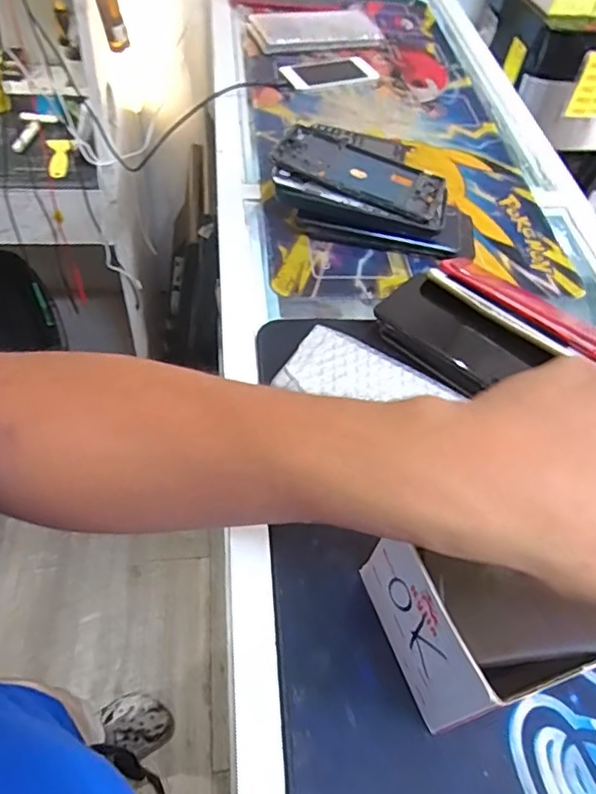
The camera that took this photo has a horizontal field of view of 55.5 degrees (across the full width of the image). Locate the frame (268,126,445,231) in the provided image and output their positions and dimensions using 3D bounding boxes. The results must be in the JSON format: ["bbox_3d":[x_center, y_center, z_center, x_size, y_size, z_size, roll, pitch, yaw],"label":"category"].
[{"bbox_3d":[0.061,-0.208,0.531,0.164,0.009,0.081,23,55,7],"label":"frame"}]

